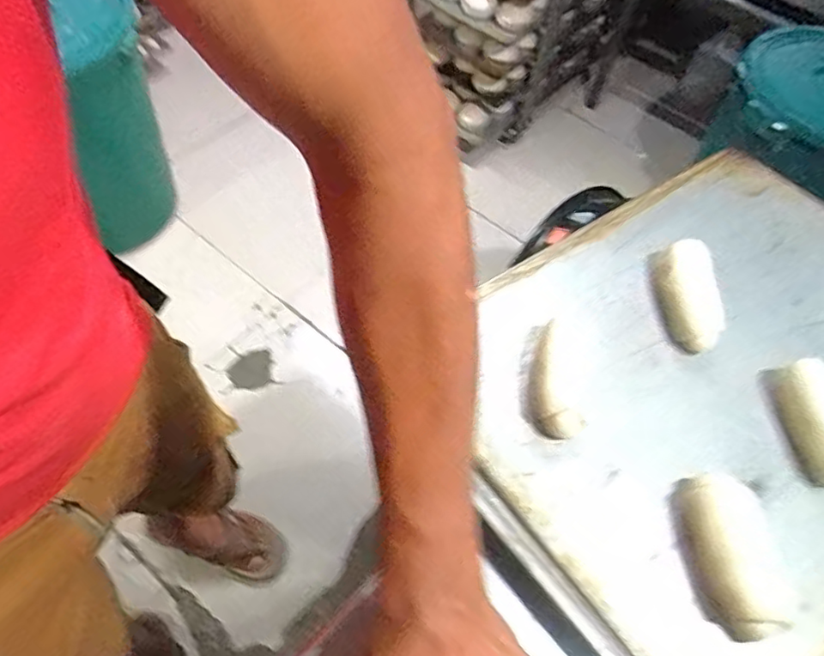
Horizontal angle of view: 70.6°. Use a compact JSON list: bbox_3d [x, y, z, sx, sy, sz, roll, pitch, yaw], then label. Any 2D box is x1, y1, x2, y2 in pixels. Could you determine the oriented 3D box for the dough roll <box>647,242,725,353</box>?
[{"bbox_3d":[0.221,-0.026,0.473,0.041,0.034,0.095,7,57,-1],"label":"dough roll"}]

